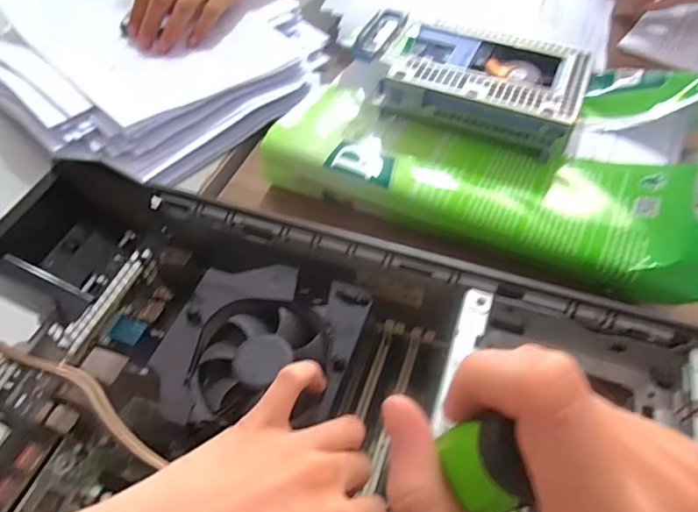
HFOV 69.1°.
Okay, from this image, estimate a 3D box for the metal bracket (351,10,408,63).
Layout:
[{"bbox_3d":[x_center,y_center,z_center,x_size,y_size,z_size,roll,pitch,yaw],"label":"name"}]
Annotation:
[{"bbox_3d":[0.028,-0.200,0.453,0.024,0.011,0.084,20,54,17],"label":"metal bracket"}]

